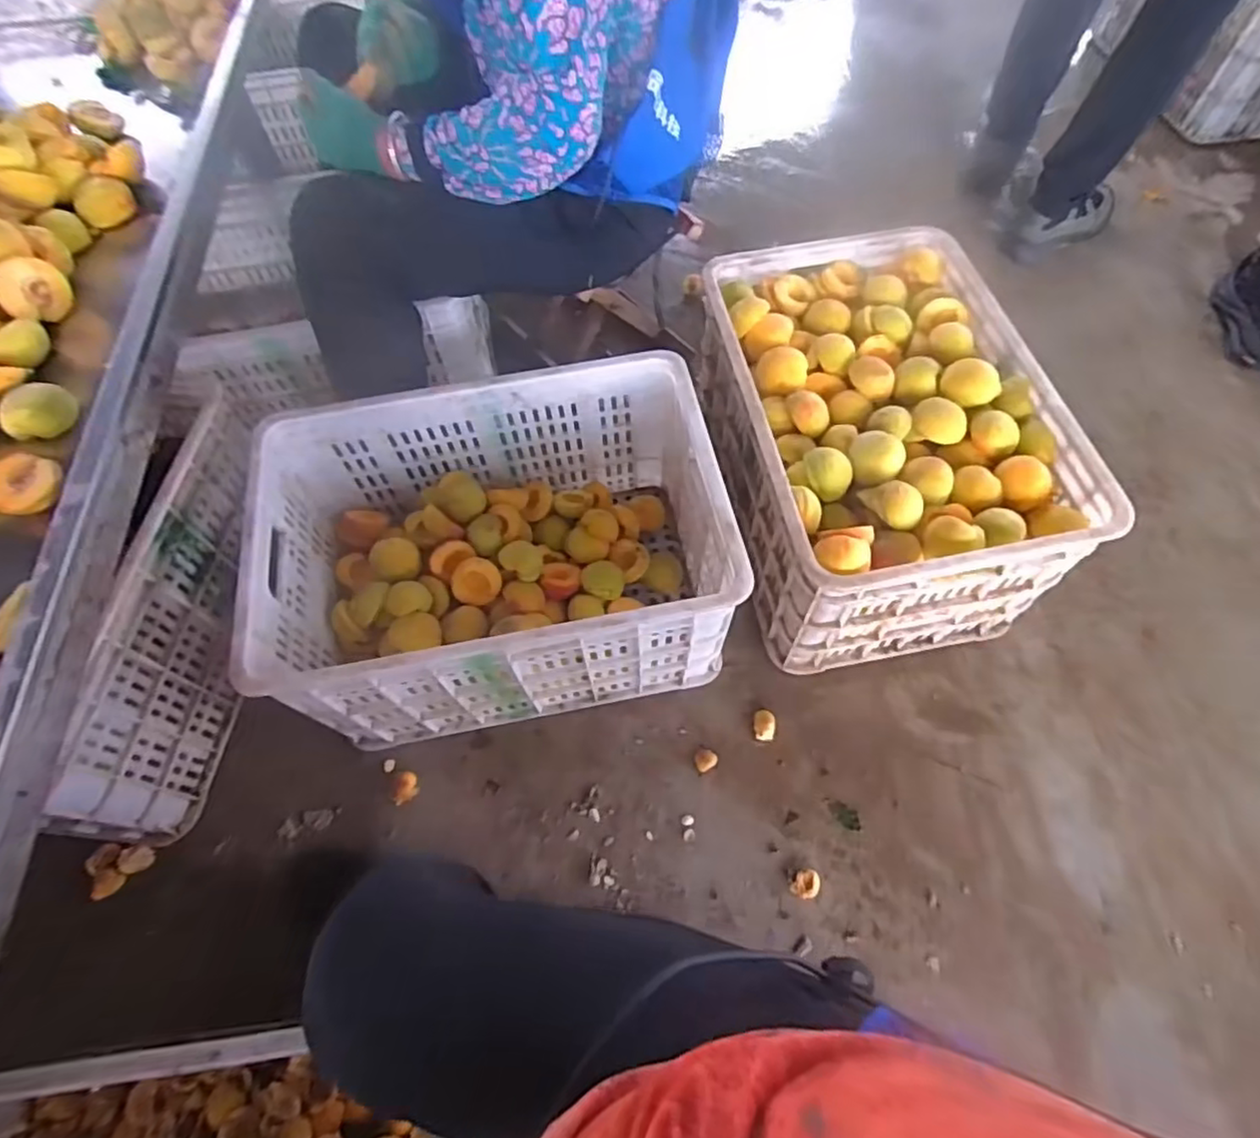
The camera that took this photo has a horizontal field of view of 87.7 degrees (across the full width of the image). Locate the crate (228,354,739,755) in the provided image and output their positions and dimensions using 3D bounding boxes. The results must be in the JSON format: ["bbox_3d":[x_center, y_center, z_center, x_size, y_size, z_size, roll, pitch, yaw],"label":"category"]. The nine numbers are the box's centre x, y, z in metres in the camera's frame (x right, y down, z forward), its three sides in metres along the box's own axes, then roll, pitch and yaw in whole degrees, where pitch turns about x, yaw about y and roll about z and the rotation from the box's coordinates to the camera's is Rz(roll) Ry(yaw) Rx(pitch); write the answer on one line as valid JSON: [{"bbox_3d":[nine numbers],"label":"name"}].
[{"bbox_3d":[-0.166,-0.020,0.847,0.531,0.260,0.363,-10,64,-5],"label":"crate"}]

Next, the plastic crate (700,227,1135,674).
[{"bbox_3d":[0.313,-0.170,0.911,0.355,0.277,0.526,-12,62,-5],"label":"plastic crate"}]

